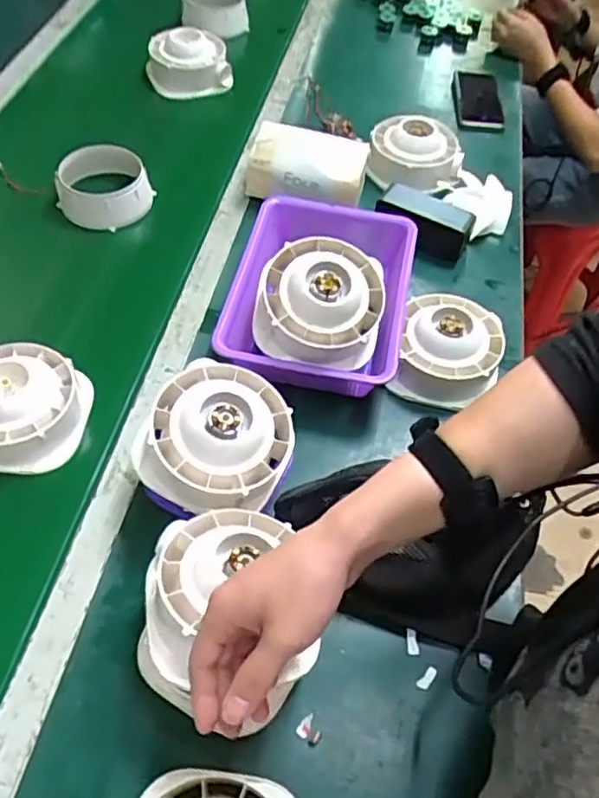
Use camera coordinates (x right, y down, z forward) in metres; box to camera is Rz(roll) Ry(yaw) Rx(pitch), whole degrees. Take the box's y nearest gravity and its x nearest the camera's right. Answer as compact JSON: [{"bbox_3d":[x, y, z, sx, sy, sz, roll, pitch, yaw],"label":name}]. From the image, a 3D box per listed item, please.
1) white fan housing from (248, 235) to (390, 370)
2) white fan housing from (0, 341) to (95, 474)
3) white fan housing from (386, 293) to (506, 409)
[{"bbox_3d":[0.022,-0.104,0.695,0.136,0.070,0.138,12,74,2],"label":"white fan housing"},{"bbox_3d":[-0.303,0.000,0.681,0.134,0.064,0.128,6,55,-1],"label":"white fan housing"},{"bbox_3d":[0.177,-0.063,0.754,0.115,0.067,0.133,15,55,5],"label":"white fan housing"}]

